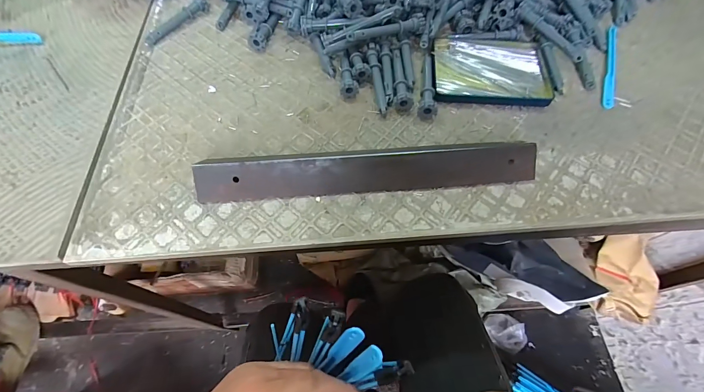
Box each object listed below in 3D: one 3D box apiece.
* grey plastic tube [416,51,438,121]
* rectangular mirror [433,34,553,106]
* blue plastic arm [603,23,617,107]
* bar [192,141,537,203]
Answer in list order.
[{"bbox_3d":[0.086,-0.127,0.362,0.018,0.020,0.090,9,63,4],"label":"grey plastic tube"},{"bbox_3d":[0.160,-0.151,0.381,0.129,0.011,0.100,5,63,2],"label":"rectangular mirror"},{"bbox_3d":[0.308,-0.157,0.386,0.011,0.004,0.144,20,65,9],"label":"blue plastic arm"},{"bbox_3d":[0.015,-0.030,0.307,0.310,0.029,0.047,-4,63,-2],"label":"bar"}]

